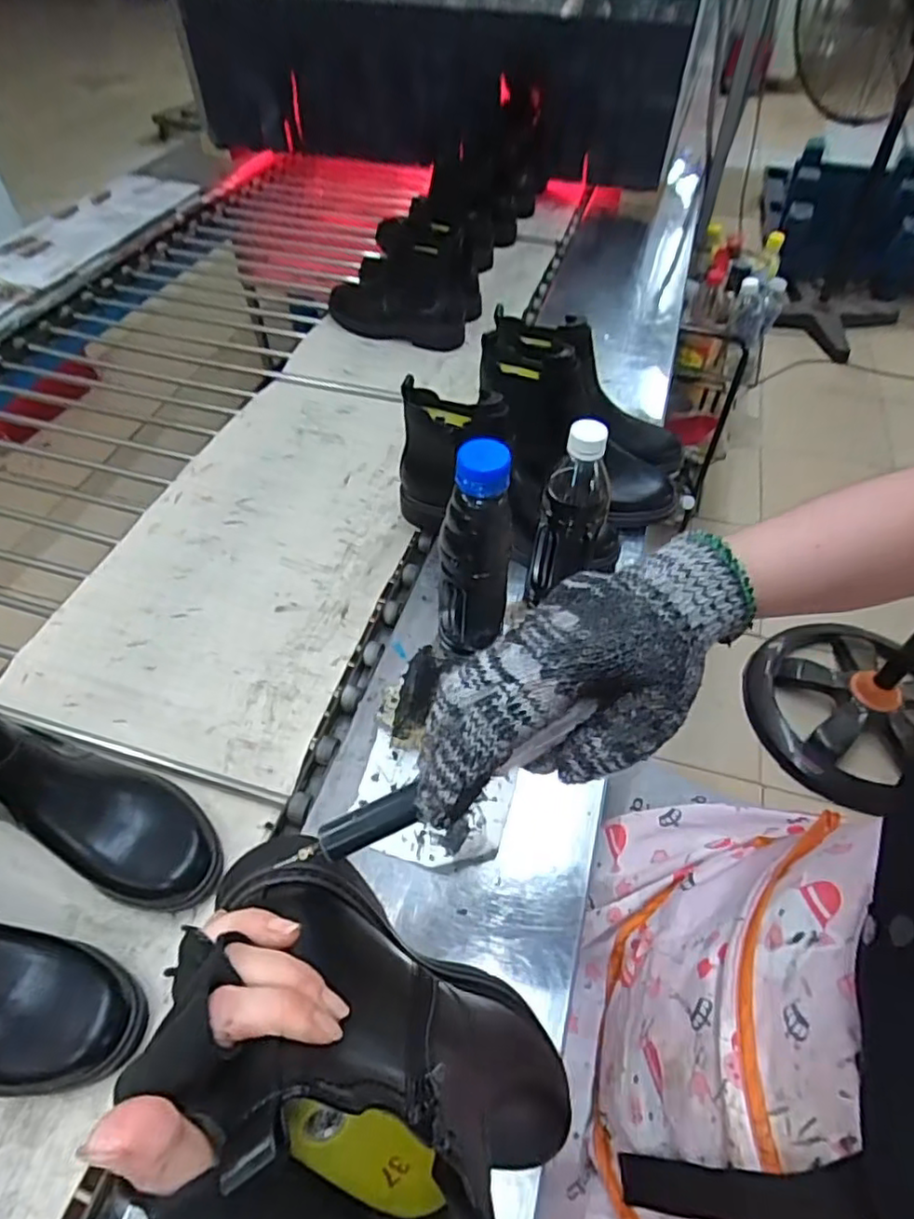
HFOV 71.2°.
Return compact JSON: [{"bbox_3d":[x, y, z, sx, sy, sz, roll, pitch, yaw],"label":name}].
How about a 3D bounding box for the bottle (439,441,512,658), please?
[{"bbox_3d":[0.015,-0.041,0.553,0.060,0.218,0.060,2,51,2],"label":"bottle"}]

